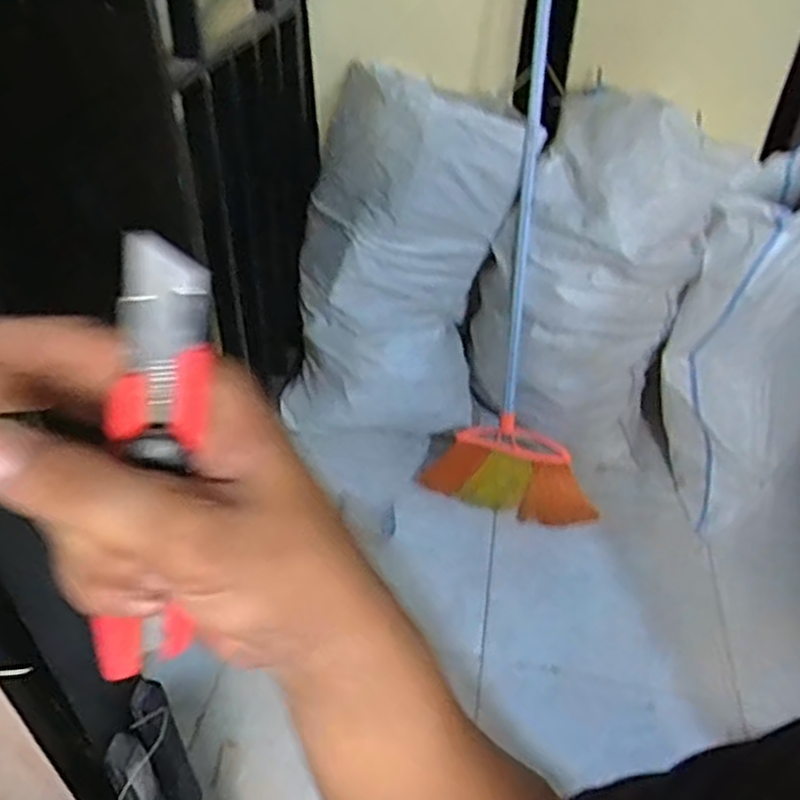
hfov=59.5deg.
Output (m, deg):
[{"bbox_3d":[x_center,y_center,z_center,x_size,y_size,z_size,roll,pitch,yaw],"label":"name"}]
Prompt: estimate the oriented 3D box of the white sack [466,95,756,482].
[{"bbox_3d":[0.343,-0.171,1.257,0.396,0.656,0.229,10,41,8],"label":"white sack"}]

